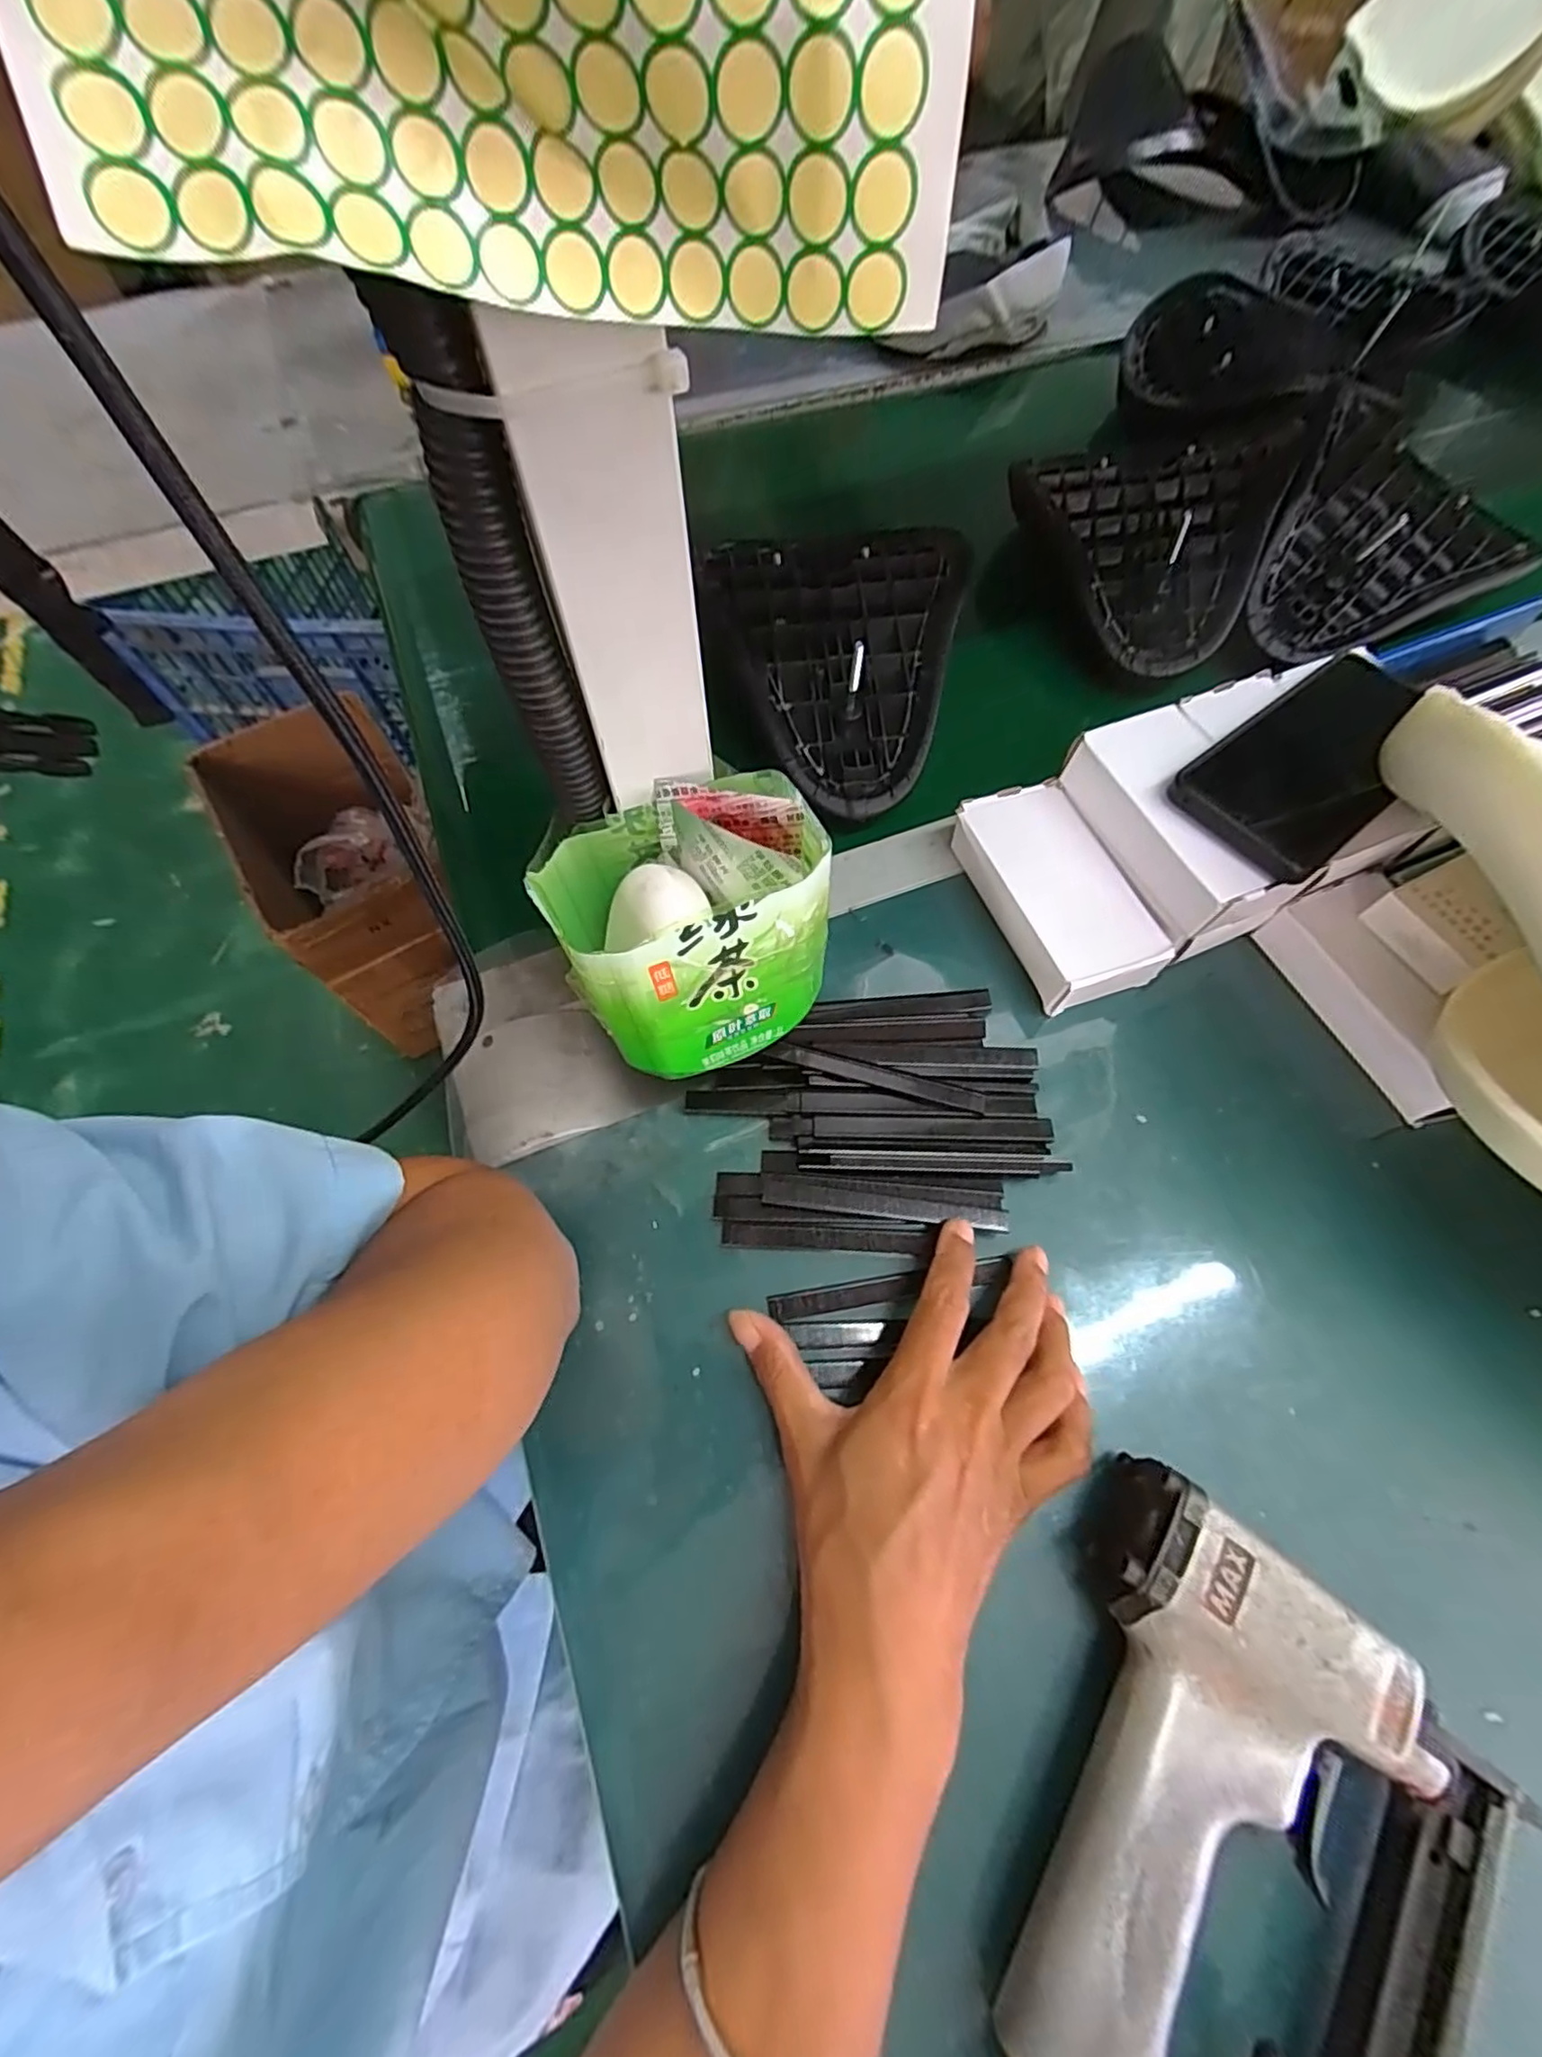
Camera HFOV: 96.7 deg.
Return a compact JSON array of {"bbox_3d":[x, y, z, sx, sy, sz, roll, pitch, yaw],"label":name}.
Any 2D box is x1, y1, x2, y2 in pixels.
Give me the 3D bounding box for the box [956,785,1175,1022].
[{"bbox_3d":[0.157,-0.074,0.379,0.074,0.030,0.128,-18,66,-7],"label":"box"}]

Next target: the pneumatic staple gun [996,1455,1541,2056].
[{"bbox_3d":[0.136,0.266,0.211,0.121,0.046,0.190,30,69,14],"label":"pneumatic staple gun"}]

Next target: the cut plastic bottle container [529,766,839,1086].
[{"bbox_3d":[-0.030,-0.043,0.280,0.105,0.085,0.082,-22,66,-9],"label":"cut plastic bottle container"}]

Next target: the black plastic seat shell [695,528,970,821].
[{"bbox_3d":[0.039,-0.238,0.445,0.175,0.052,0.236,-2,65,1],"label":"black plastic seat shell"}]

